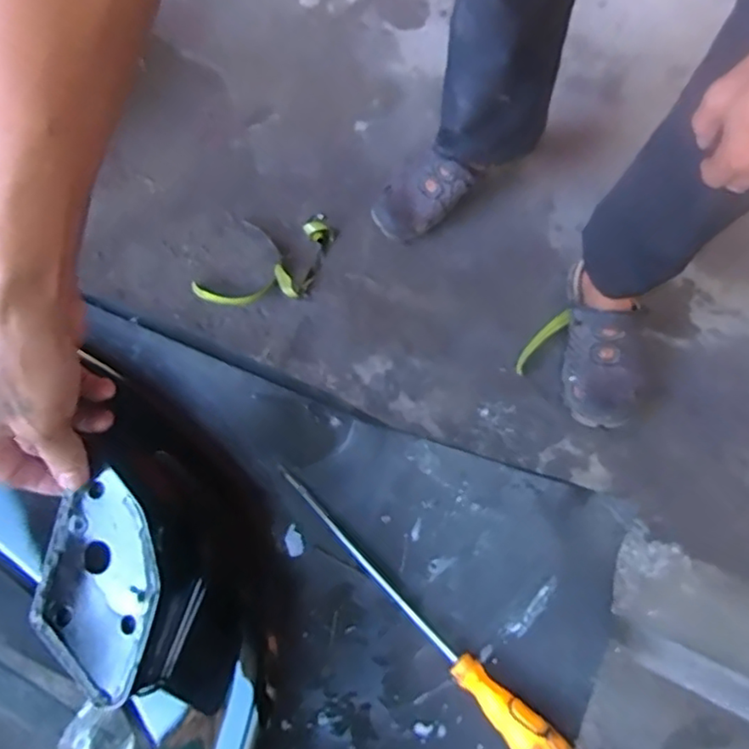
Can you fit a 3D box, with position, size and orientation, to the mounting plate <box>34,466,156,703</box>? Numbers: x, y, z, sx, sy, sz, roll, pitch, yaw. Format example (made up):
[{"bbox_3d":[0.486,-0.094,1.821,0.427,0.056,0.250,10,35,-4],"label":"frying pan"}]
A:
[{"bbox_3d":[-0.172,0.130,0.400,0.083,0.007,0.124,14,83,16],"label":"mounting plate"}]

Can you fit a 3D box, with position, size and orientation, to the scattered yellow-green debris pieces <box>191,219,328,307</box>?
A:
[{"bbox_3d":[-0.162,-0.161,1.002,0.232,0.029,0.105,-32,73,-8],"label":"scattered yellow-green debris pieces"}]

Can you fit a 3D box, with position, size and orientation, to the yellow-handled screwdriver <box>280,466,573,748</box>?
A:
[{"bbox_3d":[0.032,0.171,0.454,0.029,0.033,0.289,-42,75,-11],"label":"yellow-handled screwdriver"}]

